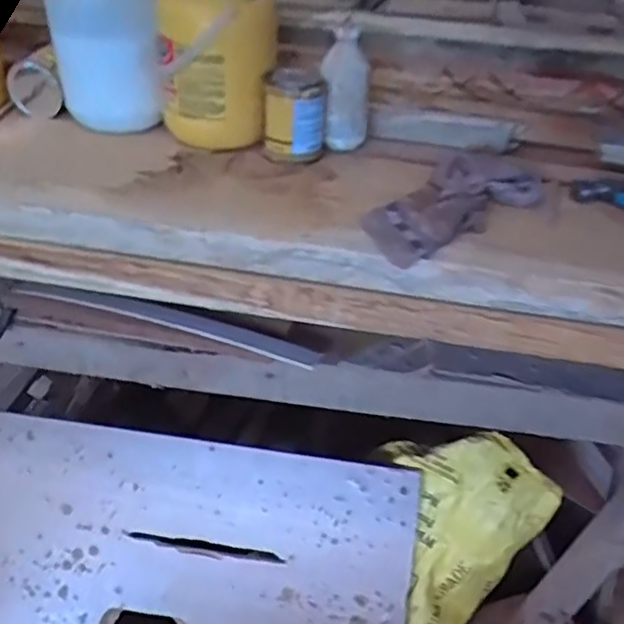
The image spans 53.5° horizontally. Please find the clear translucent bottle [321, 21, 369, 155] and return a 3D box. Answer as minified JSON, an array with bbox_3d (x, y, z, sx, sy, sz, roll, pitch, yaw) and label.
[{"bbox_3d":[0.049,-0.318,0.880,0.071,0.151,0.080,3,33,-1],"label":"clear translucent bottle"}]

